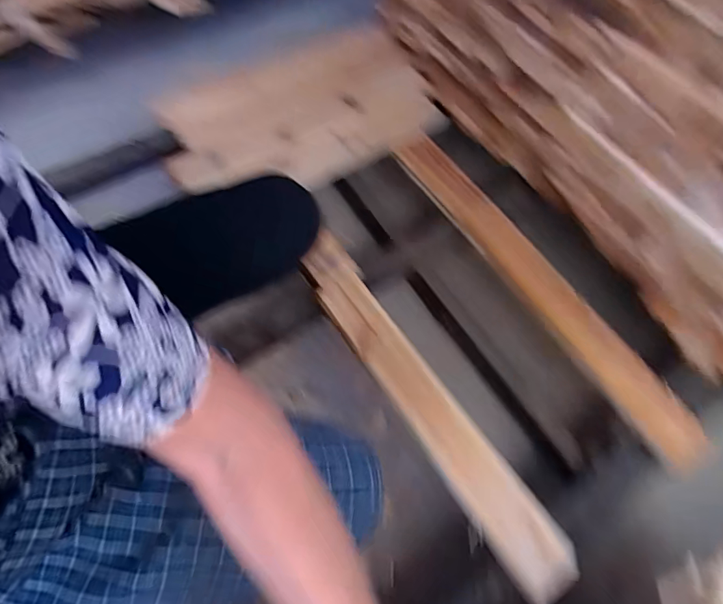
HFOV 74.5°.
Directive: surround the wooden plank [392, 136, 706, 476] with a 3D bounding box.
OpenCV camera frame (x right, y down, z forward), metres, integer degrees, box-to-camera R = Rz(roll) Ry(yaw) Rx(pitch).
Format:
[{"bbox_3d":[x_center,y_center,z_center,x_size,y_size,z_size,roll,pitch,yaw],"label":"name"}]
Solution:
[{"bbox_3d":[0.299,-0.031,0.812,0.084,0.030,0.688,-35,72,-3],"label":"wooden plank"}]

